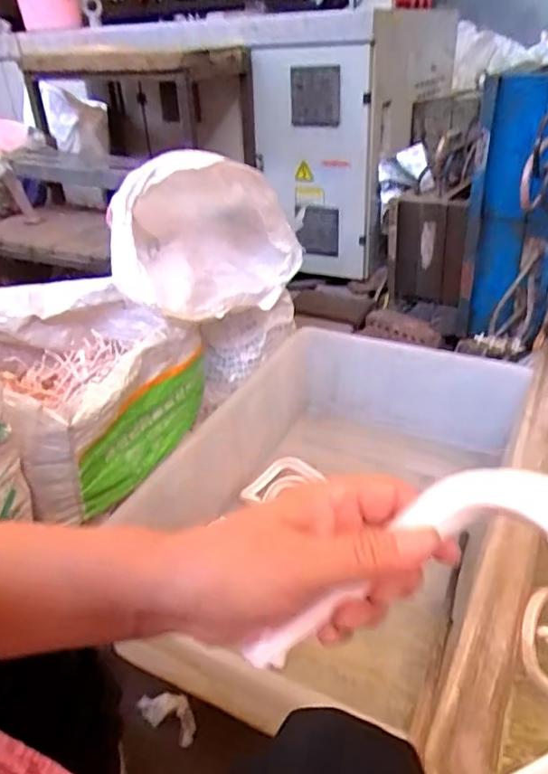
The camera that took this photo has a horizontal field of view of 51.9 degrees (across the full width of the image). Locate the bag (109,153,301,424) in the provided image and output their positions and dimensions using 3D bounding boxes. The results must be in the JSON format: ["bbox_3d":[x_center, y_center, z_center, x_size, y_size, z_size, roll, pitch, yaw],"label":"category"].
[{"bbox_3d":[-0.134,-0.332,1.131,0.346,0.293,0.446,-5,33,-2],"label":"bag"}]

